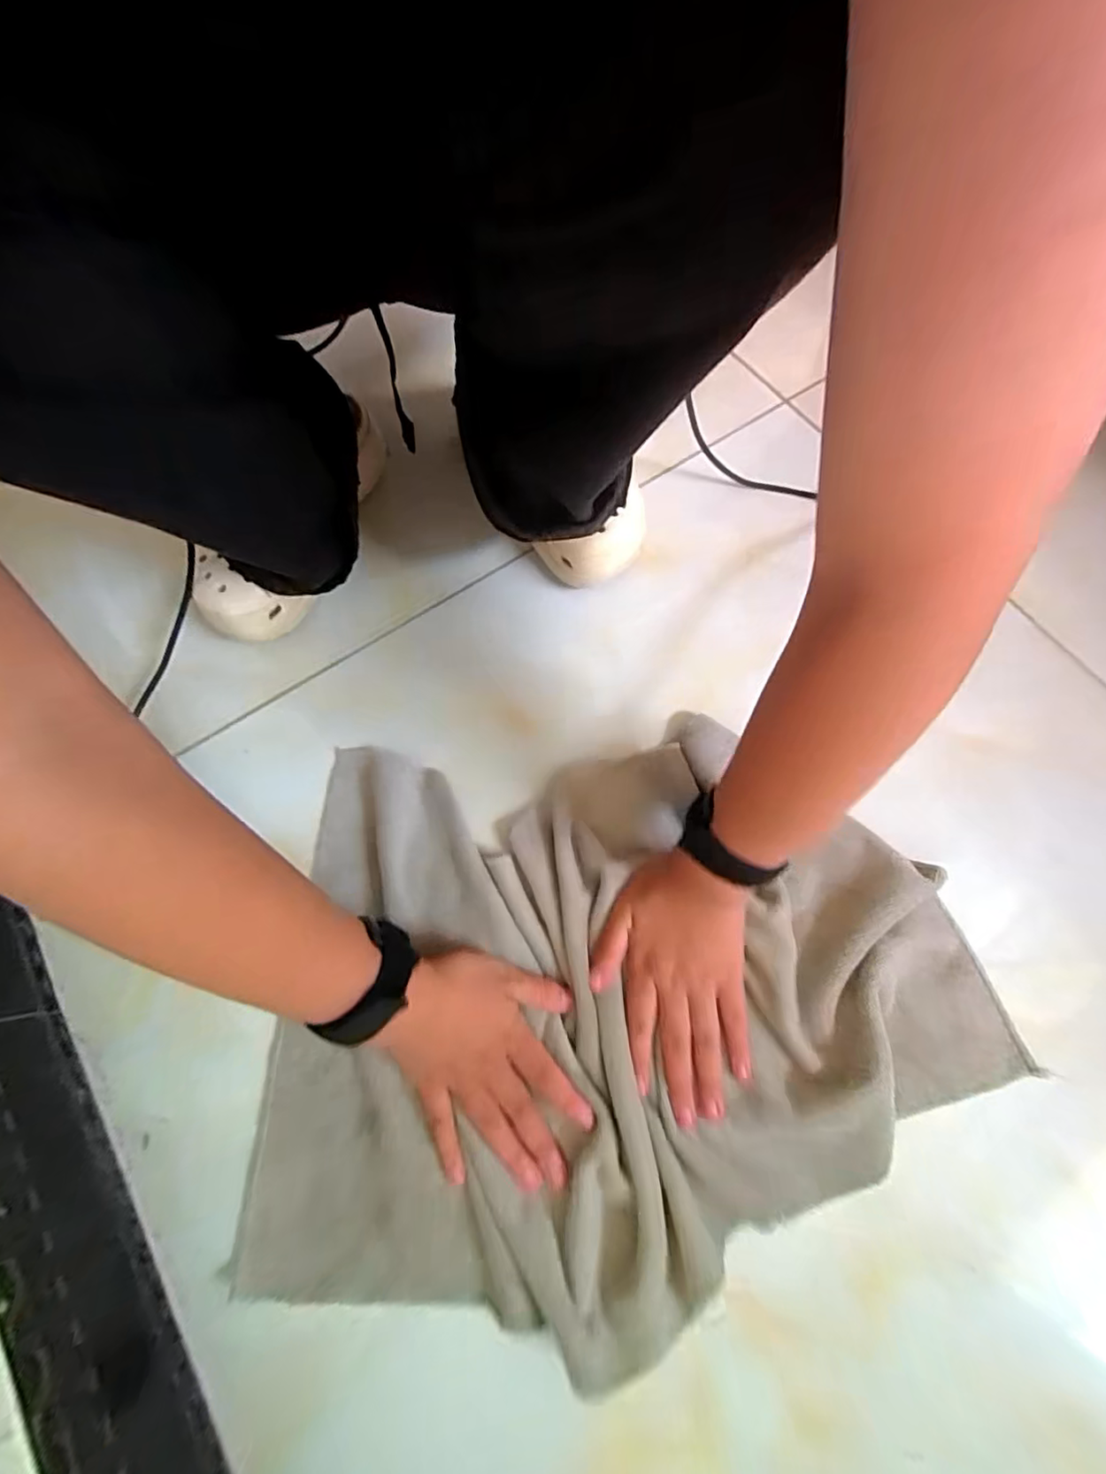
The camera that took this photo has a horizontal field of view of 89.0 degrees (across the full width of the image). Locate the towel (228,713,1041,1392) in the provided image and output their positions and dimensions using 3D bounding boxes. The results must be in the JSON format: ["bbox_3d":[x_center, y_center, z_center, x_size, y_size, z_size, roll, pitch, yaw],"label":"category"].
[{"bbox_3d":[0.055,0.174,0.380,0.472,0.027,0.360,4,70,2],"label":"towel"}]

